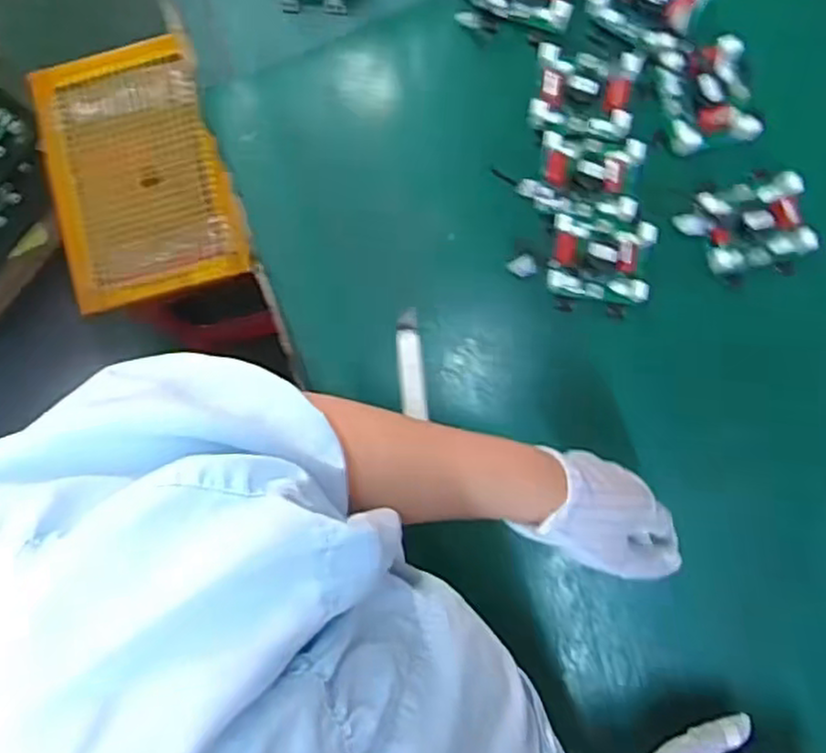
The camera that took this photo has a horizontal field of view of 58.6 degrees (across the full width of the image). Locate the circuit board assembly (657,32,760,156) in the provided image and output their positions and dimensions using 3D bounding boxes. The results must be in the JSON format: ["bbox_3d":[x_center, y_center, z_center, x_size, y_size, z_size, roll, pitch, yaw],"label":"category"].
[{"bbox_3d":[0.270,-0.259,0.684,0.089,0.036,0.095,-11,89,5],"label":"circuit board assembly"}]

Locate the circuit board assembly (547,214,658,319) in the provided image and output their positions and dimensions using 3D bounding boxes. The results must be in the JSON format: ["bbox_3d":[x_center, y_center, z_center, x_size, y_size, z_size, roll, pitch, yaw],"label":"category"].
[{"bbox_3d":[0.173,-0.105,0.691,0.096,0.035,0.088,7,91,5],"label":"circuit board assembly"}]

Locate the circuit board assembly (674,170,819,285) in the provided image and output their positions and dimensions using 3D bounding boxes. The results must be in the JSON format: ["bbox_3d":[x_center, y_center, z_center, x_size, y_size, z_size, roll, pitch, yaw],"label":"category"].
[{"bbox_3d":[0.299,-0.137,0.671,0.115,0.060,0.099,-15,89,5],"label":"circuit board assembly"}]

